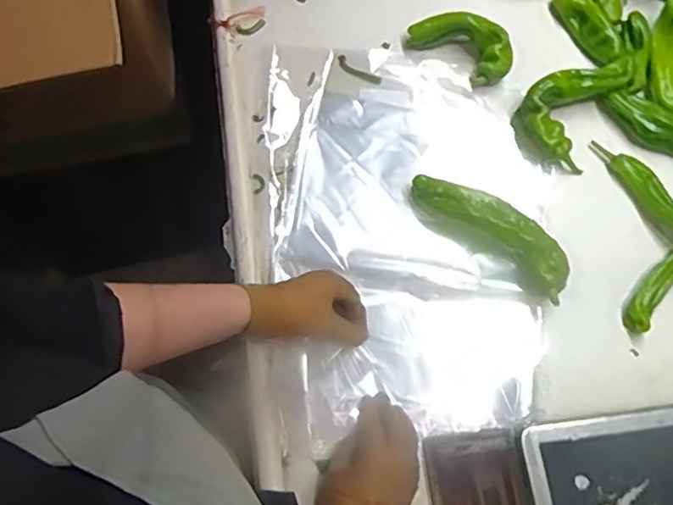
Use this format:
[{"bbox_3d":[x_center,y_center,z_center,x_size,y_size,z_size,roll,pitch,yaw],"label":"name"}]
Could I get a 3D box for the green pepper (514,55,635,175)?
[{"bbox_3d":[0.275,-0.177,0.702,0.096,0.039,0.151,28,73,8],"label":"green pepper"}]

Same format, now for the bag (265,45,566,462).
[{"bbox_3d":[0.073,-0.042,0.654,0.297,0.046,0.441,-3,71,-2],"label":"bag"}]

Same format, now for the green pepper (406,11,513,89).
[{"bbox_3d":[0.156,-0.259,0.730,0.130,0.039,0.066,34,73,10],"label":"green pepper"}]

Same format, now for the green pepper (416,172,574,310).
[{"bbox_3d":[0.172,-0.028,0.651,0.198,0.038,0.063,42,75,12],"label":"green pepper"}]

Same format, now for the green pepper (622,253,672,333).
[{"bbox_3d":[0.381,0.016,0.651,0.181,0.036,0.039,-37,76,-13],"label":"green pepper"}]

